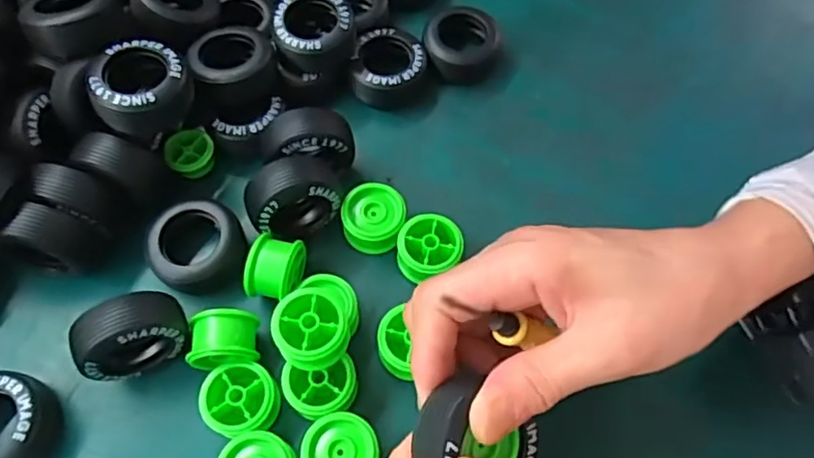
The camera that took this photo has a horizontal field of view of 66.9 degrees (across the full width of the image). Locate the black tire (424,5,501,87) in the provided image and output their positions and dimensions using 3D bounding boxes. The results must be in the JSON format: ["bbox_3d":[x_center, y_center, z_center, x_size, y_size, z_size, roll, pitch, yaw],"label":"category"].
[{"bbox_3d":[0.034,-0.116,0.394,0.046,0.024,0.049,19,65,8],"label":"black tire"}]

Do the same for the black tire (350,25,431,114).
[{"bbox_3d":[-0.010,-0.100,0.384,0.044,0.024,0.045,6,64,2],"label":"black tire"}]

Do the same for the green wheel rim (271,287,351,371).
[{"bbox_3d":[-0.043,0.049,0.288,0.033,0.022,0.037,-30,69,-14],"label":"green wheel rim"}]

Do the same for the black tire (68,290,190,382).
[{"bbox_3d":[-0.129,0.052,0.294,0.048,0.051,0.025,-24,67,-12],"label":"black tire"}]

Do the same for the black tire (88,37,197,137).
[{"bbox_3d":[-0.139,-0.072,0.317,0.052,0.026,0.048,10,65,4],"label":"black tire"}]

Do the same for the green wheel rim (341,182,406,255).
[{"bbox_3d":[-0.018,-0.005,0.338,0.033,0.021,0.035,6,64,2],"label":"green wheel rim"}]

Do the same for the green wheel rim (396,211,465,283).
[{"bbox_3d":[0.012,0.012,0.331,0.035,0.022,0.032,0,64,-1],"label":"green wheel rim"}]

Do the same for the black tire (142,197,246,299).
[{"bbox_3d":[-0.111,0.010,0.329,0.049,0.025,0.045,0,64,-1],"label":"black tire"}]

